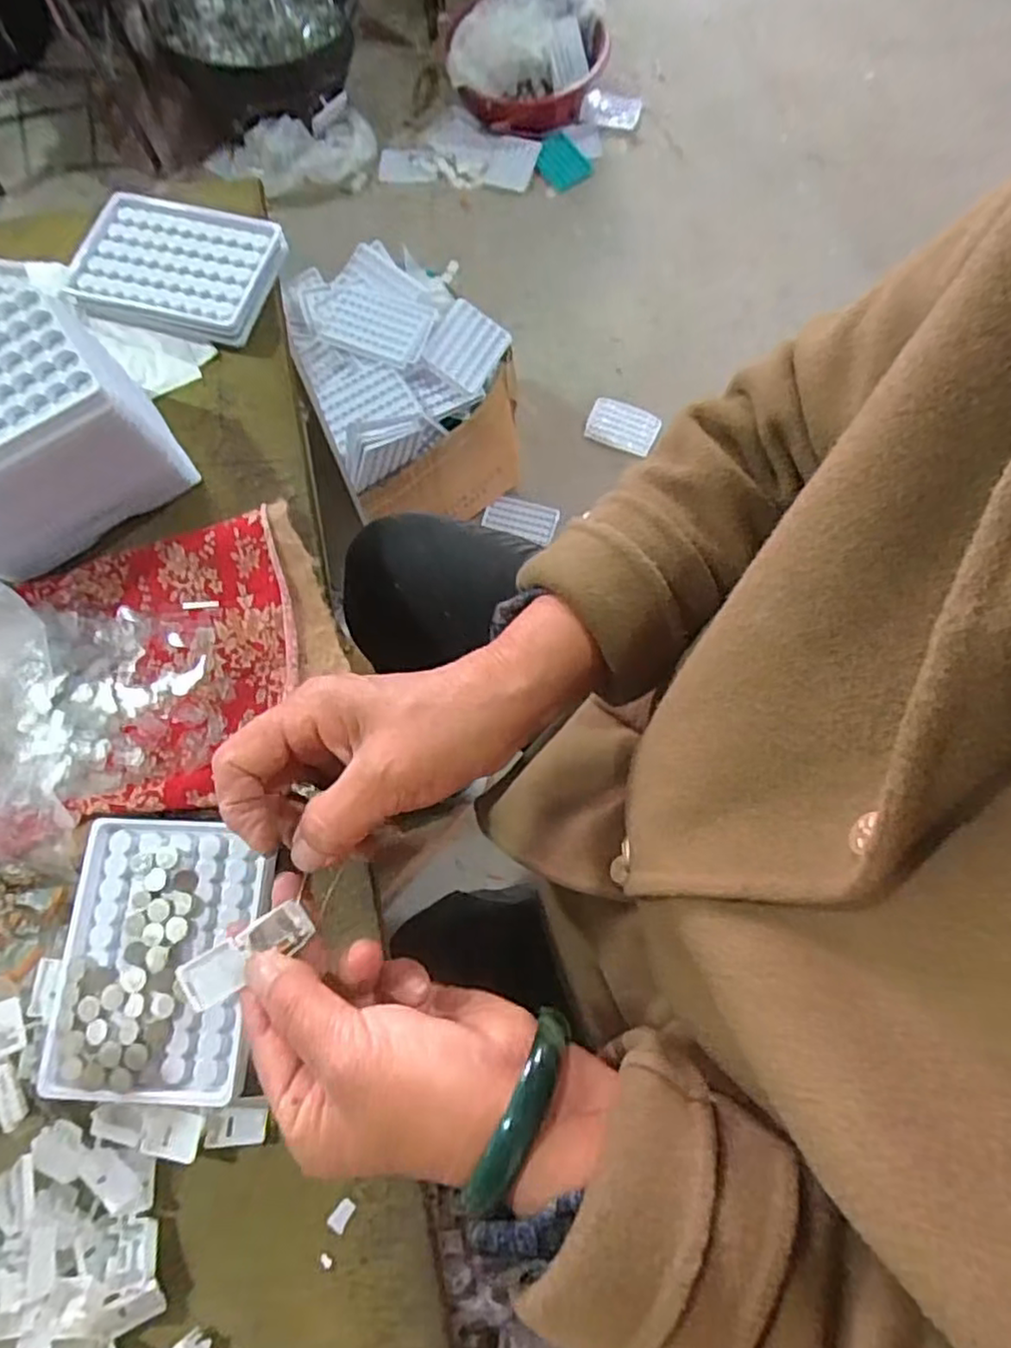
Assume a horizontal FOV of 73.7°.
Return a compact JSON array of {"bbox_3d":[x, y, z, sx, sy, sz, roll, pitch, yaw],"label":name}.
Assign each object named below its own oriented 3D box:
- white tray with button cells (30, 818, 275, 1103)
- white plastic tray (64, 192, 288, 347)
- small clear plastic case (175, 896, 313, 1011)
[{"bbox_3d":[-0.176,0.140,0.338,0.100,0.008,0.129,4,73,1],"label":"white tray with button cells"},{"bbox_3d":[-0.231,-0.285,0.473,0.136,0.019,0.091,12,73,4],"label":"white plastic tray"},{"bbox_3d":[-0.104,0.112,0.269,0.058,0.009,0.020,-34,75,2],"label":"small clear plastic case"}]

